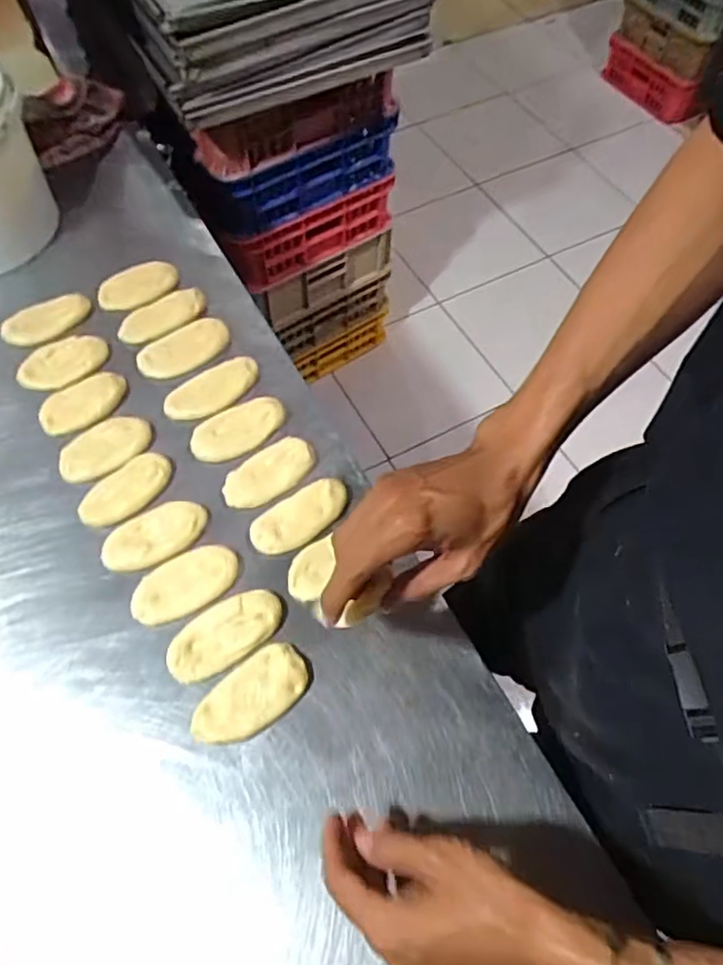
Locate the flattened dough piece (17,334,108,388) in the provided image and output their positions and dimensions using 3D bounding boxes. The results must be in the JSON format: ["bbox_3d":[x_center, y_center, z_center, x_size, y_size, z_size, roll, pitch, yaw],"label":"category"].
[{"bbox_3d":[-0.336,-0.137,0.702,0.098,0.012,0.056,-29,65,-13],"label":"flattened dough piece"}]

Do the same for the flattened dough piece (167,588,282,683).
[{"bbox_3d":[-0.123,0.134,0.560,0.106,0.011,0.047,-28,65,-13],"label":"flattened dough piece"}]

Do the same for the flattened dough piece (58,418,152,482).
[{"bbox_3d":[-0.268,-0.037,0.654,0.095,0.017,0.054,-25,64,-12],"label":"flattened dough piece"}]

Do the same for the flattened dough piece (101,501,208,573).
[{"bbox_3d":[-0.201,0.050,0.606,0.102,0.015,0.043,-31,65,-15],"label":"flattened dough piece"}]

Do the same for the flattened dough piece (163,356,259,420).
[{"bbox_3d":[-0.163,-0.105,0.683,0.108,0.012,0.041,-33,66,-16],"label":"flattened dough piece"}]

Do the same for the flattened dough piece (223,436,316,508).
[{"bbox_3d":[-0.094,-0.011,0.638,0.100,0.009,0.047,-38,67,-17],"label":"flattened dough piece"}]

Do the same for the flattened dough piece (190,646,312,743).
[{"bbox_3d":[-0.093,0.182,0.531,0.103,0.019,0.051,-36,67,-17],"label":"flattened dough piece"}]

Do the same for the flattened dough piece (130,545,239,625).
[{"bbox_3d":[-0.166,0.095,0.588,0.102,0.014,0.048,-28,65,-13],"label":"flattened dough piece"}]

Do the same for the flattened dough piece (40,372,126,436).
[{"bbox_3d":[-0.302,-0.087,0.678,0.096,0.019,0.051,-29,65,-14],"label":"flattened dough piece"}]

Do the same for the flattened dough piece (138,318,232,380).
[{"bbox_3d":[-0.204,-0.157,0.714,0.106,0.017,0.054,-33,66,-15],"label":"flattened dough piece"}]

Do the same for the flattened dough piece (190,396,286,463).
[{"bbox_3d":[-0.131,-0.058,0.665,0.103,0.015,0.054,-24,64,-11],"label":"flattened dough piece"}]

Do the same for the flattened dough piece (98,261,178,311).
[{"bbox_3d":[-0.272,-0.240,0.760,0.097,0.020,0.044,-23,63,-11],"label":"flattened dough piece"}]

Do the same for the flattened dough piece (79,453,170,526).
[{"bbox_3d":[-0.239,0.008,0.638,0.099,0.016,0.047,-41,68,-19],"label":"flattened dough piece"}]

